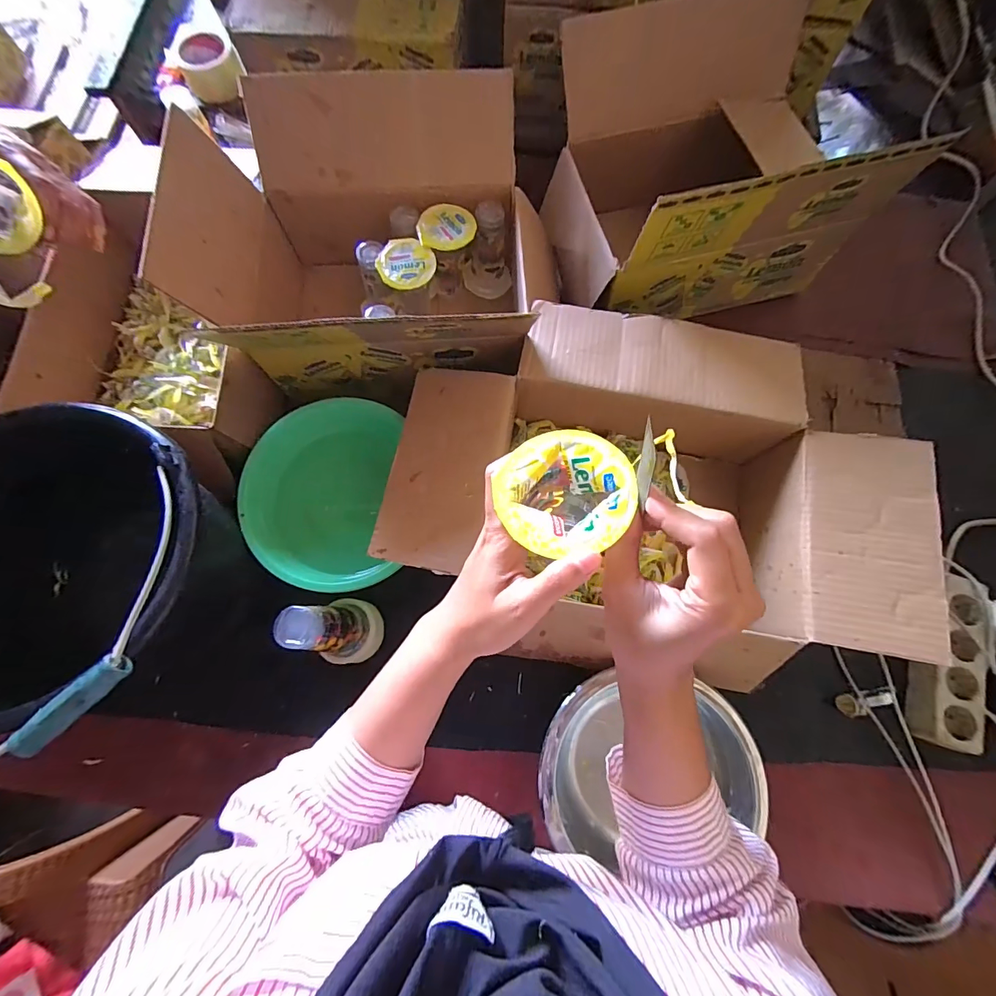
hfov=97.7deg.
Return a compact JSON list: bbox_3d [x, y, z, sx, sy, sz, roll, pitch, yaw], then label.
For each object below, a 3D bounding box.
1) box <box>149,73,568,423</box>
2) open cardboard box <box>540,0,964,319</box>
[{"bbox_3d":[-0.126,-0.308,0.559,0.398,0.225,0.355,-4,75,-2],"label":"box"},{"bbox_3d":[0.263,-0.453,0.589,0.356,0.224,0.328,-13,76,-4],"label":"open cardboard box"}]

